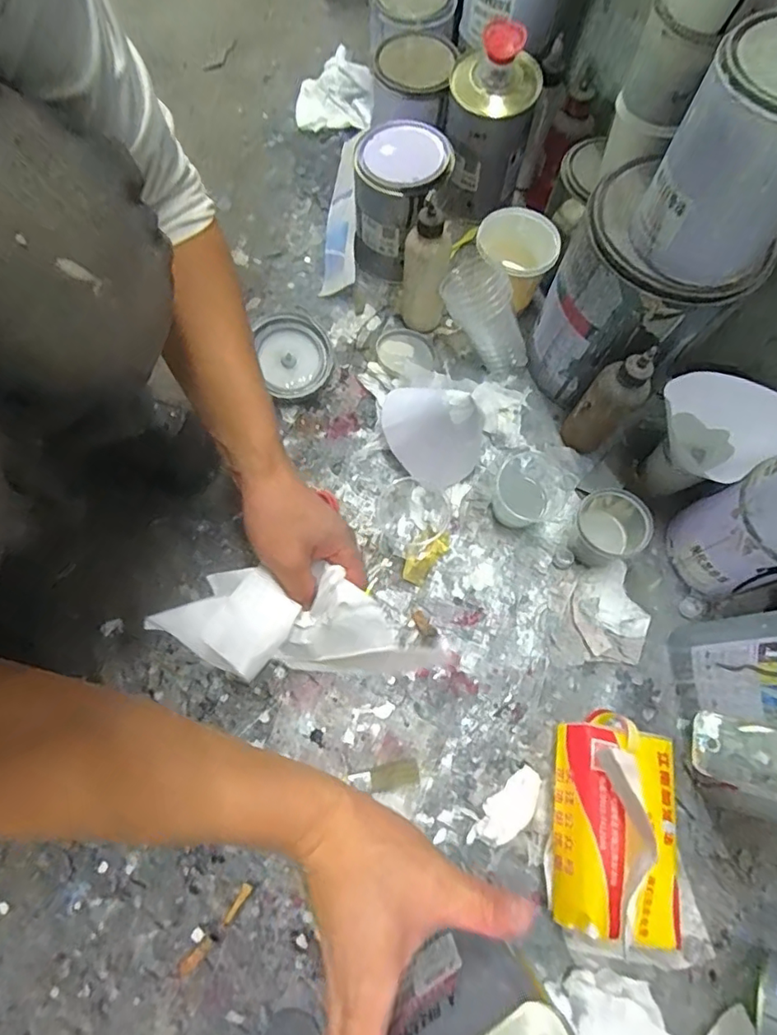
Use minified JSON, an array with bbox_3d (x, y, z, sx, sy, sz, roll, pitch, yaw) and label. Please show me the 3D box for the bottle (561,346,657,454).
[{"bbox_3d":[0.224,-0.116,0.556,0.051,0.146,0.044,37,75,10],"label":"bottle"}]

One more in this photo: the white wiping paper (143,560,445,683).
[{"bbox_3d":[-0.076,0.083,0.411,0.187,0.087,0.078,8,72,-2],"label":"white wiping paper"}]

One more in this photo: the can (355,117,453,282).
[{"bbox_3d":[0.011,-0.370,0.639,0.098,0.135,0.100,0,72,-1],"label":"can"}]

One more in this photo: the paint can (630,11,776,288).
[{"bbox_3d":[0.262,-0.267,0.400,0.103,0.134,0.105,29,74,8],"label":"paint can"}]

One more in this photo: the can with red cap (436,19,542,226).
[{"bbox_3d":[0.116,-0.457,0.633,0.091,0.191,0.082,12,73,3],"label":"can with red cap"}]

